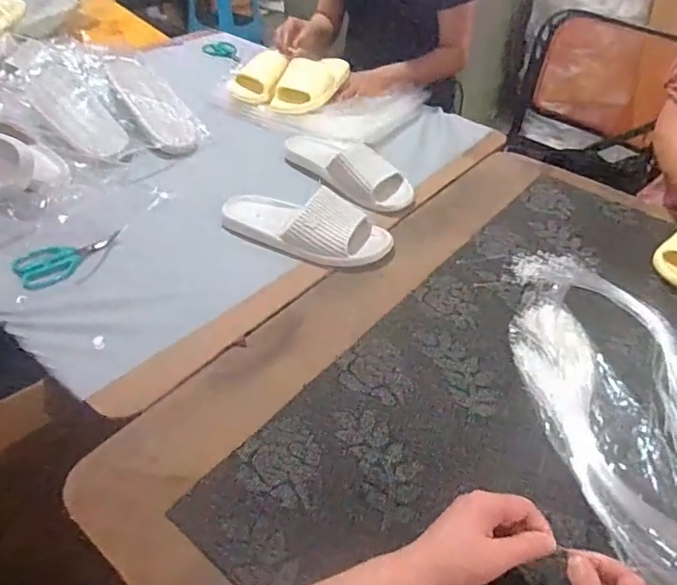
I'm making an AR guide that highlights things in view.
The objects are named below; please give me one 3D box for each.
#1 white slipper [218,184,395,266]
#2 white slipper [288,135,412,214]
[{"bbox_3d":[-0.052,-0.110,0.859,0.258,0.069,0.093,15,45,14],"label":"white slipper"},{"bbox_3d":[0.011,-0.242,0.992,0.107,0.082,0.267,-29,51,-28],"label":"white slipper"}]

